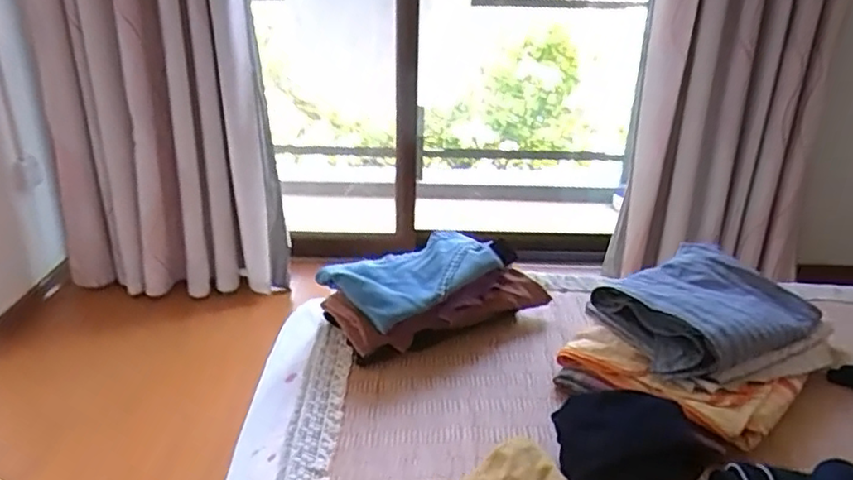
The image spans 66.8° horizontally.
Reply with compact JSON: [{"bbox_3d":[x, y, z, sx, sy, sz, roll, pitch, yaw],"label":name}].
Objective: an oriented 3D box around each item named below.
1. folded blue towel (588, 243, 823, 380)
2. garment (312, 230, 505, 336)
[{"bbox_3d":[0.386,0.088,0.913,0.298,0.055,0.239,-13,28,-30],"label":"folded blue towel"},{"bbox_3d":[-0.013,0.044,0.991,0.246,0.045,0.179,-16,30,-34],"label":"garment"}]

